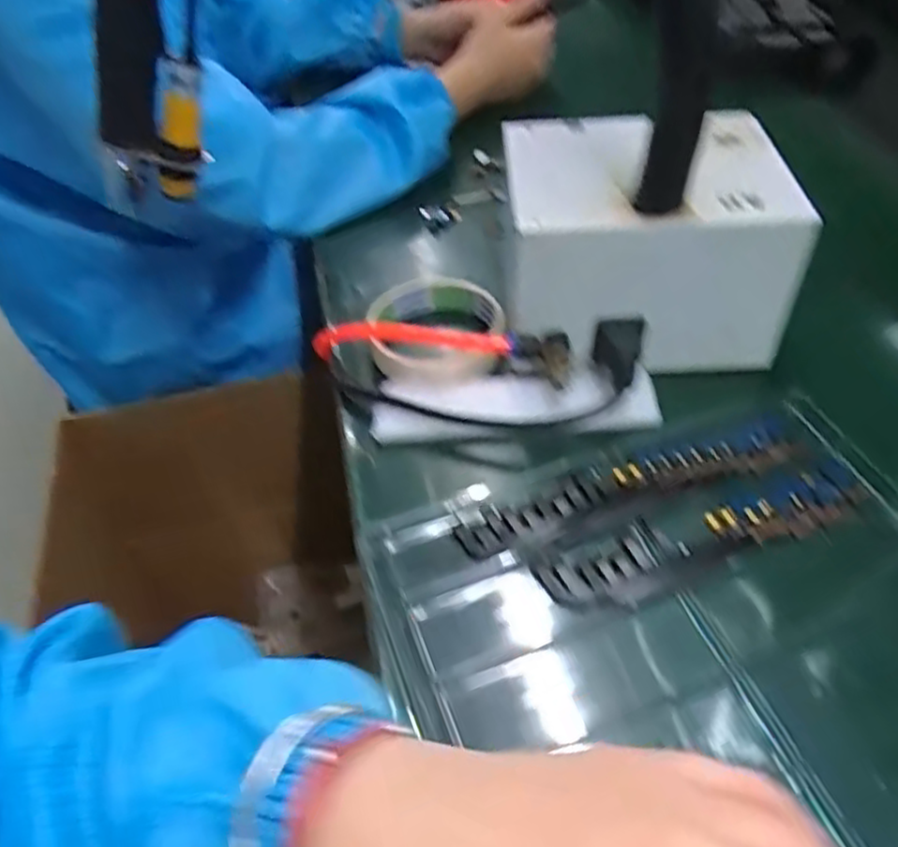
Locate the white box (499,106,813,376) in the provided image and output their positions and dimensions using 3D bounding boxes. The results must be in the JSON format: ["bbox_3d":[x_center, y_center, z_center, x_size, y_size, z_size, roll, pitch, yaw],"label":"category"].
[{"bbox_3d":[0.110,-0.105,0.432,0.151,0.111,0.121,-2,47,0],"label":"white box"}]

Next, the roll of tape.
[{"bbox_3d":[-0.008,-0.063,0.456,0.081,0.028,0.089,-1,47,1],"label":"roll of tape"}]

